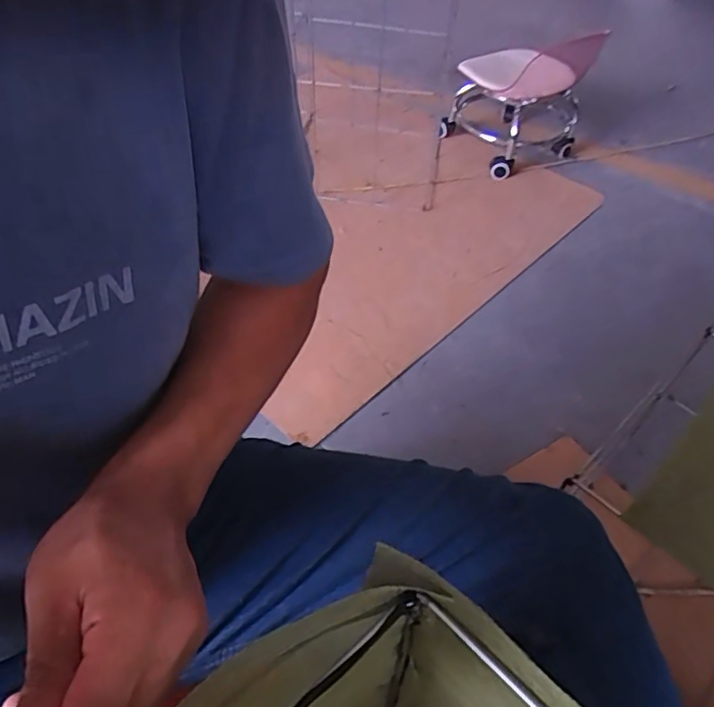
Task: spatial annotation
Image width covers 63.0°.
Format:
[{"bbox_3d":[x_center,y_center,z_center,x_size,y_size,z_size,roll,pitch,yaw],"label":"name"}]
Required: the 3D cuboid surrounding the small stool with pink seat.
[{"bbox_3d":[0.440,-0.686,1.554,0.331,0.270,0.284,-22,53,-21],"label":"small stool with pink seat"}]

